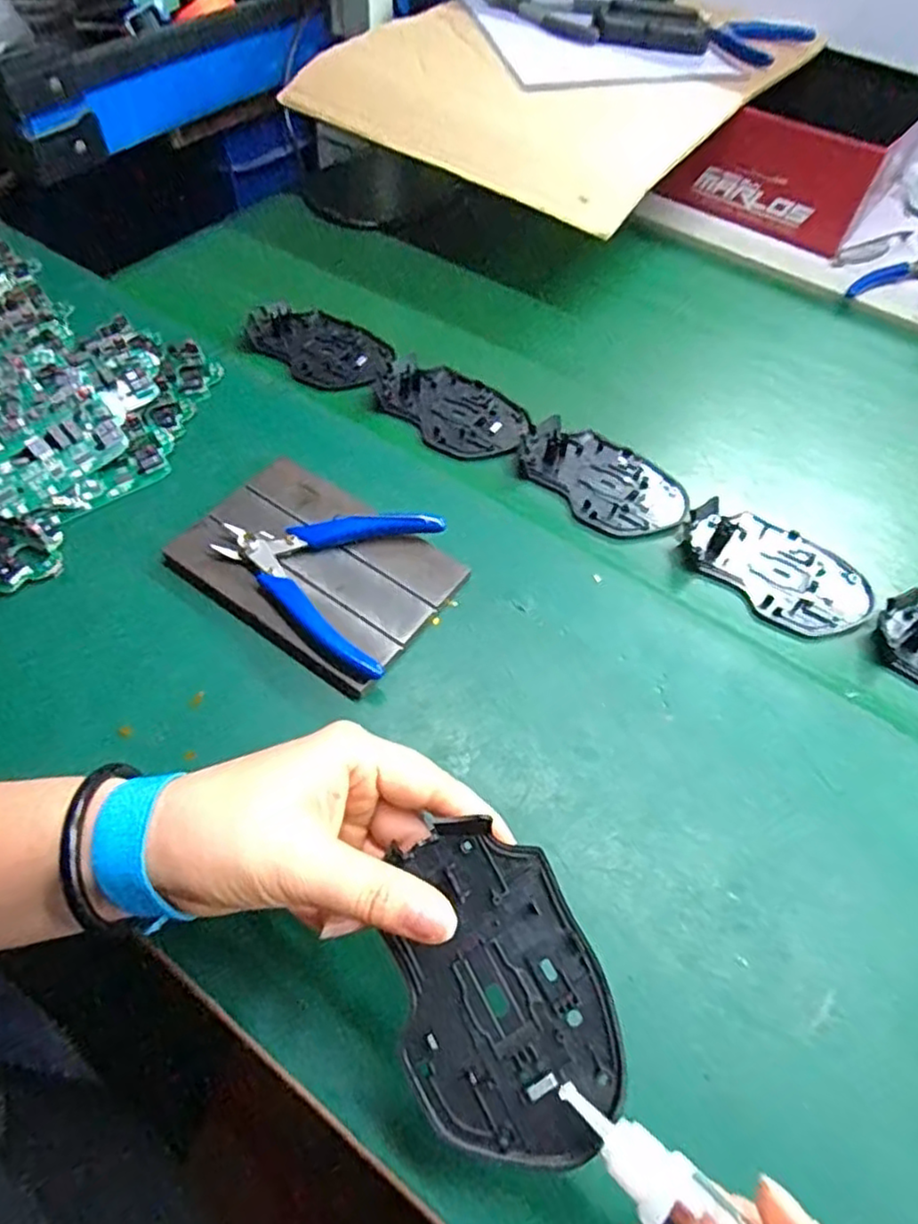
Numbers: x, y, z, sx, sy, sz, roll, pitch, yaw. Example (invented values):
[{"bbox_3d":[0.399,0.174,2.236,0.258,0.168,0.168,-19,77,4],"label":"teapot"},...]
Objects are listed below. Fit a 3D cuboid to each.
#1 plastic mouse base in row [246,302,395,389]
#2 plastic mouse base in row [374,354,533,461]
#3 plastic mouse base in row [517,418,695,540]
[{"bbox_3d":[-0.106,-0.208,0.520,0.116,0.012,0.073,25,58,13],"label":"plastic mouse base in row"},{"bbox_3d":[-0.005,-0.148,0.490,0.114,0.008,0.071,38,62,20],"label":"plastic mouse base in row"},{"bbox_3d":[0.096,-0.090,0.460,0.116,0.009,0.068,34,60,18],"label":"plastic mouse base in row"}]

